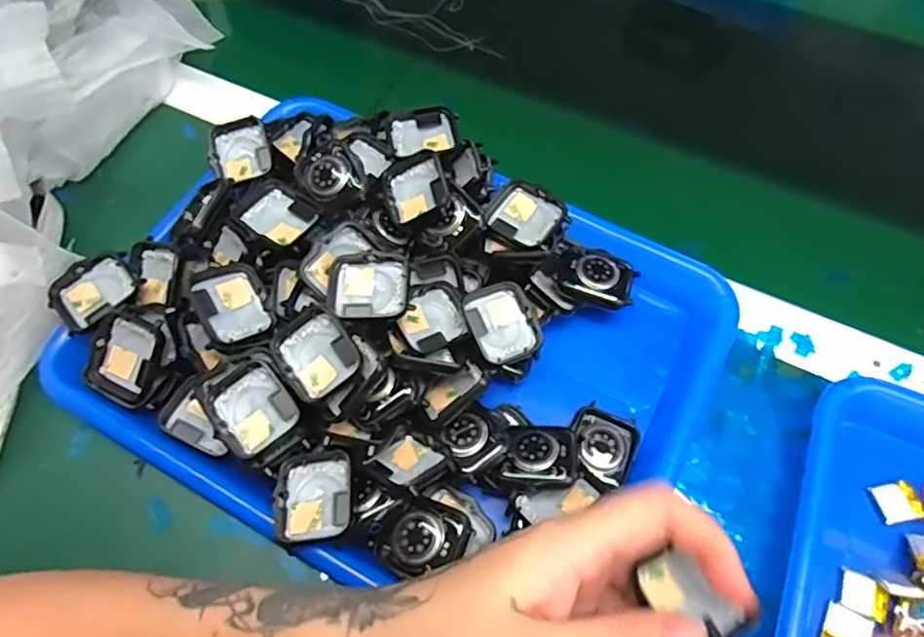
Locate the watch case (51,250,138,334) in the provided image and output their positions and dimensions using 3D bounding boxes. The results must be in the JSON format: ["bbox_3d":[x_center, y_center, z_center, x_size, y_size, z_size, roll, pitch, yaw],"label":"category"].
[{"bbox_3d":[-0.207,-0.015,0.338,0.043,0.013,0.035,-41,70,-19],"label":"watch case"}]

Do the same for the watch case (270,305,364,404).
[{"bbox_3d":[-0.074,0.017,0.305,0.037,0.010,0.044,-42,77,1],"label":"watch case"}]

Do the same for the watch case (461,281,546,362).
[{"bbox_3d":[0.022,0.002,0.329,0.037,0.013,0.043,-23,65,-12],"label":"watch case"}]

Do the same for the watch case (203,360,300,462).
[{"bbox_3d":[-0.106,0.043,0.299,0.037,0.010,0.044,-35,68,-17],"label":"watch case"}]

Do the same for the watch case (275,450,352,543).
[{"bbox_3d":[-0.071,0.085,0.292,0.036,0.012,0.041,-6,63,-3],"label":"watch case"}]

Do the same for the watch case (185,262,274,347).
[{"bbox_3d":[-0.122,-0.007,0.318,0.038,0.012,0.043,-24,81,-40],"label":"watch case"}]

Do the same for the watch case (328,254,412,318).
[{"bbox_3d":[-0.049,-0.017,0.319,0.041,0.011,0.034,3,62,1],"label":"watch case"}]

